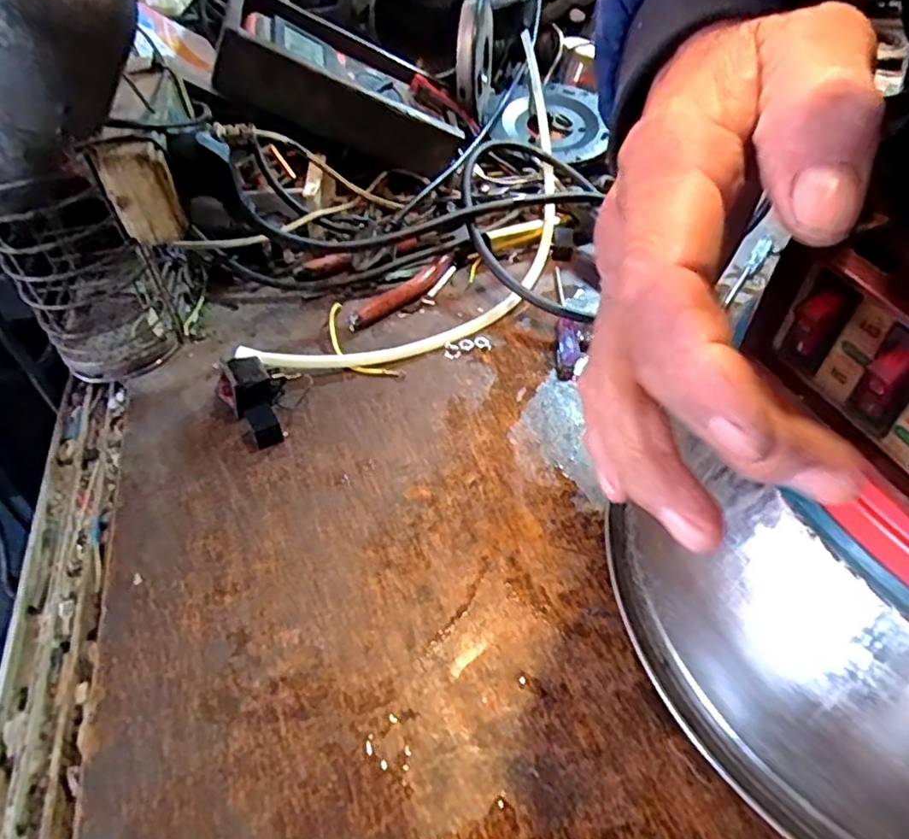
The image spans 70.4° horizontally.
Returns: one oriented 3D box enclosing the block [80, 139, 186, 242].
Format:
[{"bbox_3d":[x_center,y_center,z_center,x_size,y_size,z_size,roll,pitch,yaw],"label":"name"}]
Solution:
[{"bbox_3d":[-0.173,-0.124,0.357,0.035,0.057,0.020,-21,50,-20],"label":"block"}]

